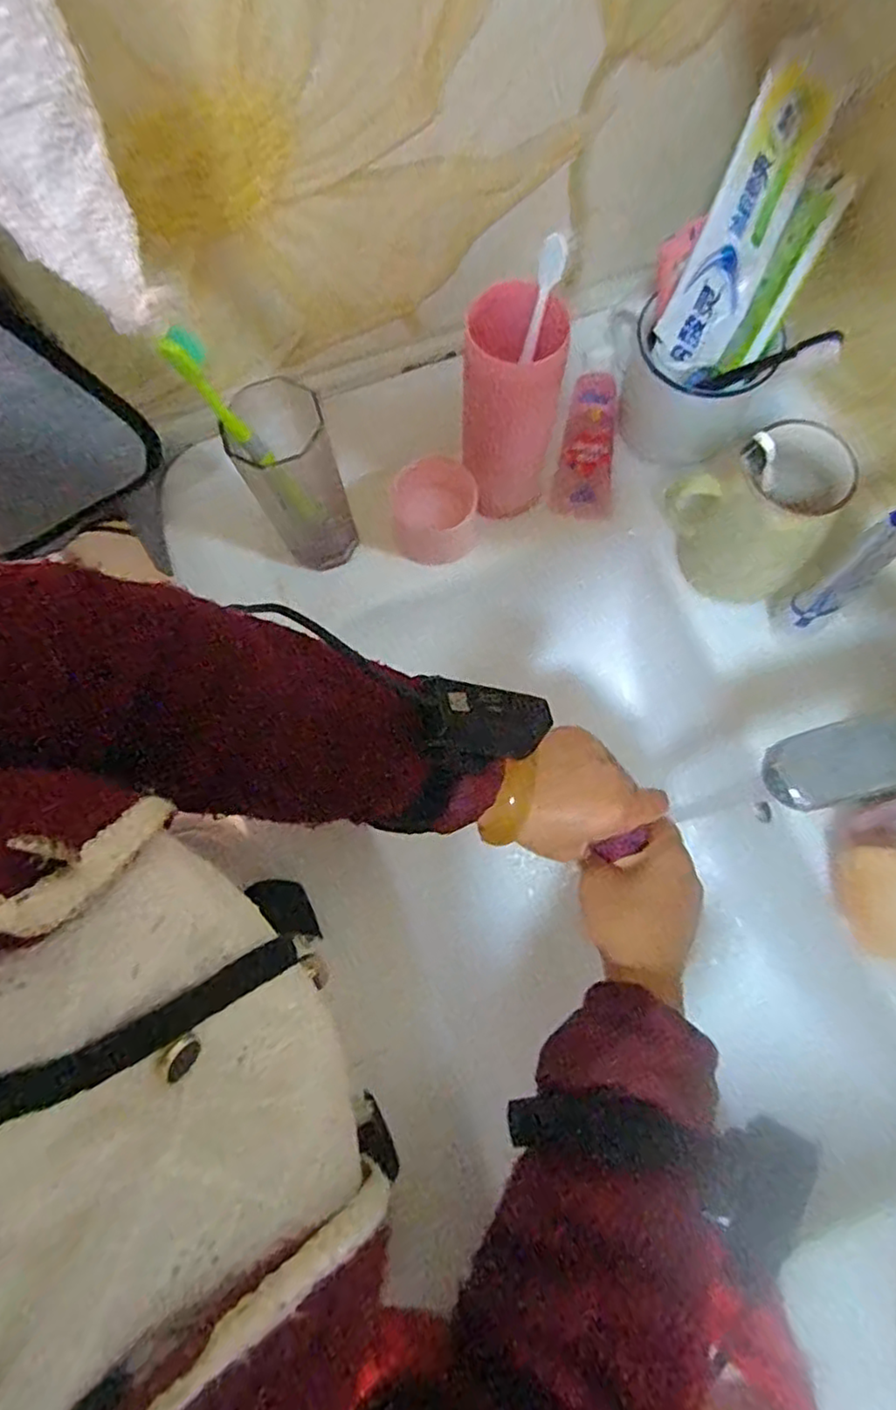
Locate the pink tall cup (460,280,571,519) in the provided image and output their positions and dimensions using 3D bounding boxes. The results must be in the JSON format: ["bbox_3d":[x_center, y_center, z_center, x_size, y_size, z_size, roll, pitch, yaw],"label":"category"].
[{"bbox_3d":[0.041,-0.193,0.440,0.059,0.153,0.063,5,74,3],"label":"pink tall cup"}]

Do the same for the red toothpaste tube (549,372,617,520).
[{"bbox_3d":[0.109,-0.200,0.509,0.046,0.015,0.112,9,88,4],"label":"red toothpaste tube"}]

